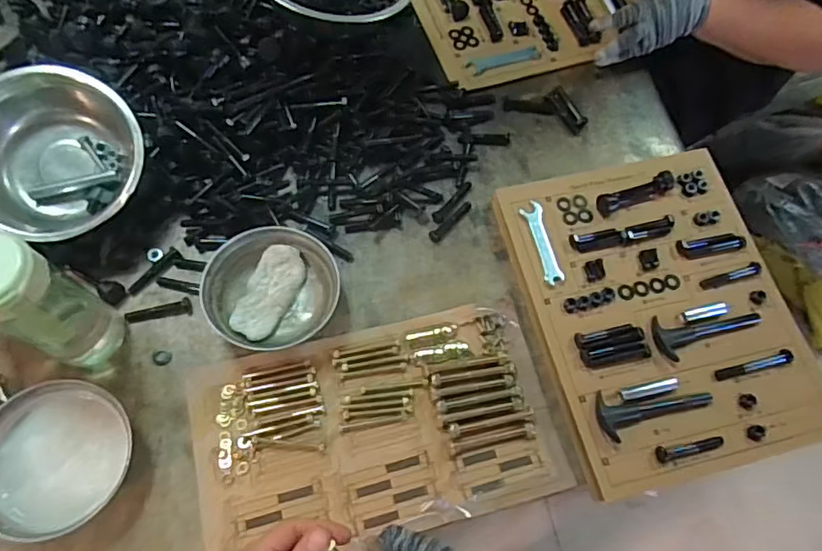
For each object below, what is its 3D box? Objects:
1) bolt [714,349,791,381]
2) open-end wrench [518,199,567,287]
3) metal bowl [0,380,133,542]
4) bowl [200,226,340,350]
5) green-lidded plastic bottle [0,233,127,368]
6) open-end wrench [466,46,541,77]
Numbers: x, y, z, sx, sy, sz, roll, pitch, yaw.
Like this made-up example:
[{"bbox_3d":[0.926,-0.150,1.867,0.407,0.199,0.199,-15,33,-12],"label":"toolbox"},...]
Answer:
[{"bbox_3d":[0.392,0.103,0.630,0.091,0.013,0.015,-12,71,-10],"label":"bolt"},{"bbox_3d":[0.161,-0.041,0.681,0.032,0.006,0.112,-7,69,-11],"label":"open-end wrench"},{"bbox_3d":[-0.350,0.182,0.551,0.142,0.046,0.142,2,70,-5],"label":"metal bowl"},{"bbox_3d":[-0.158,0.012,0.630,0.140,0.052,0.131,2,70,-5],"label":"bowl"},{"bbox_3d":[-0.335,0.035,0.520,0.064,0.193,0.068,2,70,-5],"label":"green-lidded plastic bottle"},{"bbox_3d":[0.141,-0.323,0.821,0.114,0.004,0.025,-18,72,-12],"label":"open-end wrench"}]

